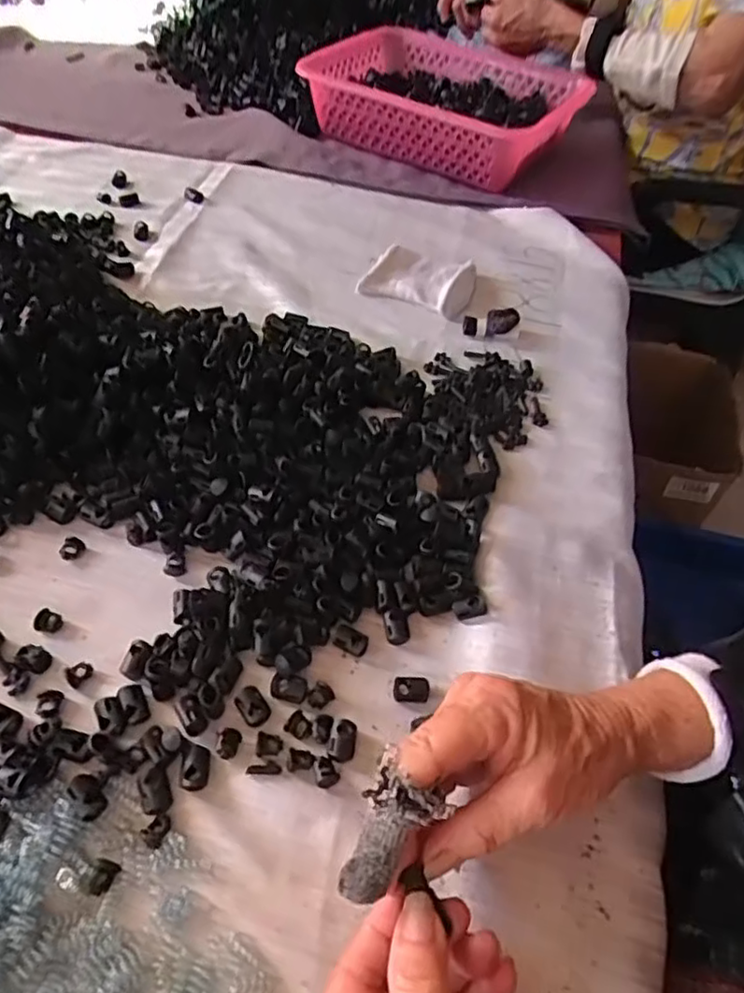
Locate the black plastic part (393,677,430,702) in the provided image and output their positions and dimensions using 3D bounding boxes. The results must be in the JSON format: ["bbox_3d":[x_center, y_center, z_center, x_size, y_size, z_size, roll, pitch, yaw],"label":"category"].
[{"bbox_3d":[0.022,0.106,0.350,0.019,0.004,0.014,3,52,-2],"label":"black plastic part"}]

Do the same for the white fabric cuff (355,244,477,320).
[{"bbox_3d":[0.043,-0.194,0.552,0.093,0.017,0.070,20,54,11],"label":"white fabric cuff"}]

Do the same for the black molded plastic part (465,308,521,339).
[{"bbox_3d":[0.097,-0.142,0.516,0.042,0.029,0.015,17,53,9],"label":"black molded plastic part"}]

